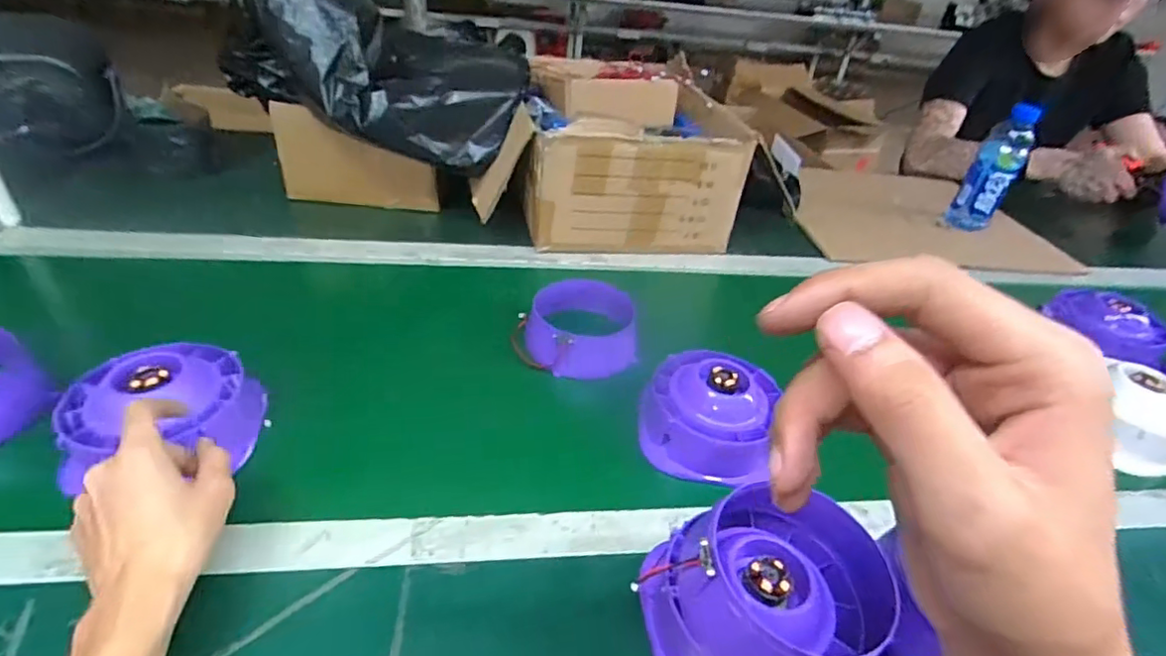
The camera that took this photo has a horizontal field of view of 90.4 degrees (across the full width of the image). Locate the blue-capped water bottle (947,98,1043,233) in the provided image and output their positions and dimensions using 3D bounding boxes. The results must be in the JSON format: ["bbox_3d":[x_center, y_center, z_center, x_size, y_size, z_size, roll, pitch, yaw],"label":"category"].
[{"bbox_3d":[0.690,-0.265,0.972,0.063,0.204,0.055,16,37,12],"label":"blue-capped water bottle"}]

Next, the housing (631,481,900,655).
[{"bbox_3d":[0.111,0.175,0.368,0.130,0.121,0.113,10,36,4],"label":"housing"}]

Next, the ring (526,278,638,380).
[{"bbox_3d":[0.001,0.002,0.646,0.120,0.064,0.105,4,36,-4],"label":"ring"}]

